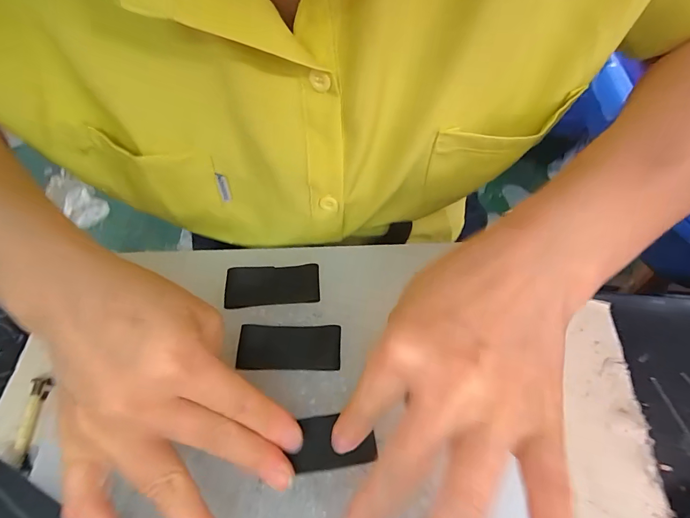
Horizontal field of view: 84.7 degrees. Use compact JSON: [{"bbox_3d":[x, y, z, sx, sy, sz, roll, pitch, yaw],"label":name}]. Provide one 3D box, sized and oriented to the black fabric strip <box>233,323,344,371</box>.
[{"bbox_3d":[-0.033,0.053,0.226,0.060,0.004,0.026,0,58,2],"label":"black fabric strip"}]

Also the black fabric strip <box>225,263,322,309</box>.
[{"bbox_3d":[-0.047,0.017,0.247,0.060,0.005,0.027,-5,58,-1],"label":"black fabric strip"}]

